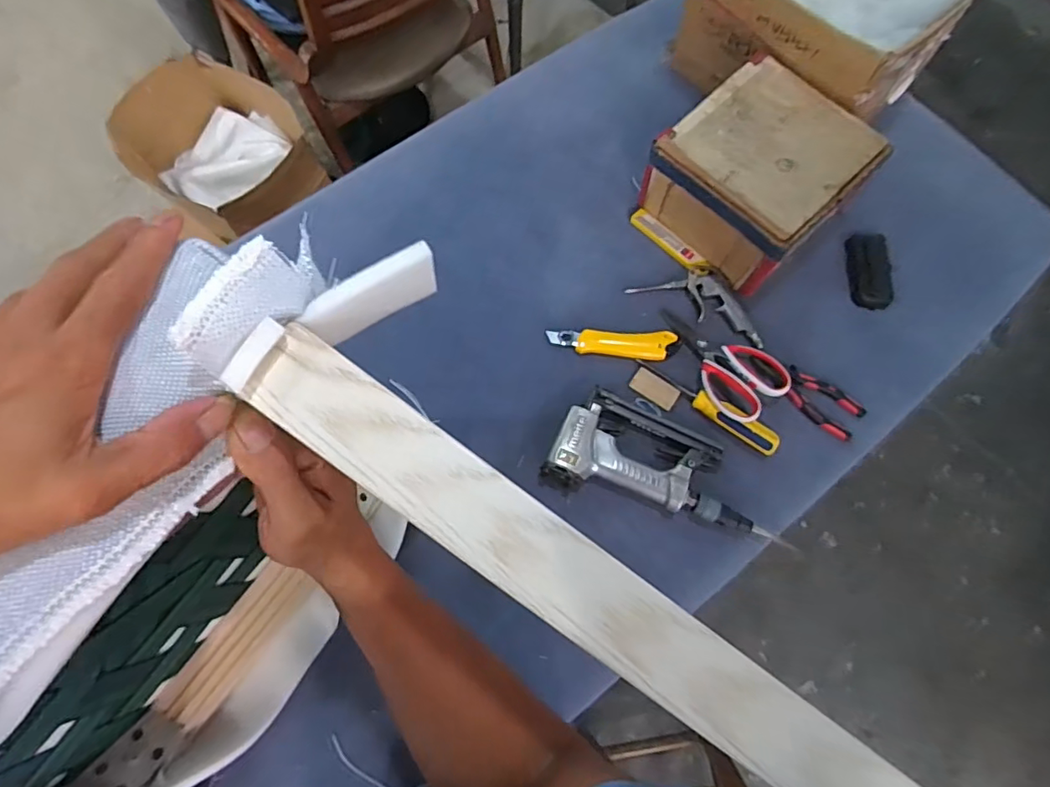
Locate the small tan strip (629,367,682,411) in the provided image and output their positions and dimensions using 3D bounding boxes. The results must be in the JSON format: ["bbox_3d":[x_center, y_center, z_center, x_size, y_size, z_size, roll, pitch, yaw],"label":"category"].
[{"bbox_3d":[0.171,-0.006,0.738,0.062,0.008,0.035,35,75,11],"label":"small tan strip"}]

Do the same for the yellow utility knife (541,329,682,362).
[{"bbox_3d":[0.120,-0.067,0.750,0.172,0.019,0.042,2,72,0],"label":"yellow utility knife"}]

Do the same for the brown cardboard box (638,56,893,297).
[{"bbox_3d":[0.314,-0.293,0.767,0.227,0.134,0.216,-41,76,-13],"label":"brown cardboard box"}]

